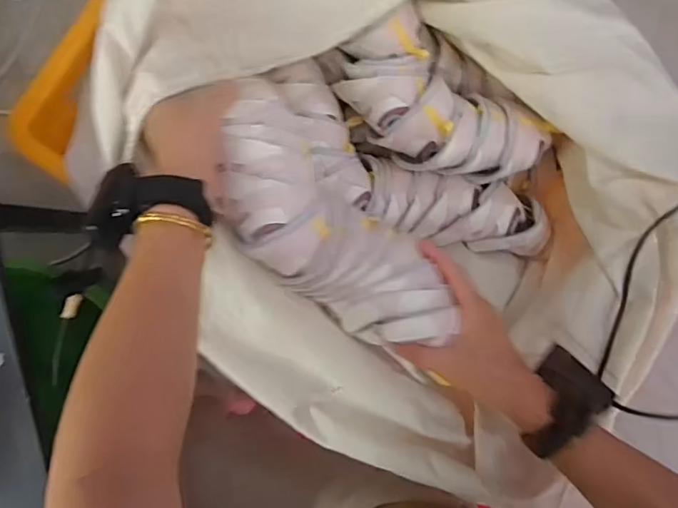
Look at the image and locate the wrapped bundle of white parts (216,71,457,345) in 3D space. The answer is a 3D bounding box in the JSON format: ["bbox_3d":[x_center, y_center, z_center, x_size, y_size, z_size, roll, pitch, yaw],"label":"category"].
[{"bbox_3d":[-0.012,-0.021,0.509,0.107,0.068,0.274,-42,90,-2],"label":"wrapped bundle of white parts"}]

